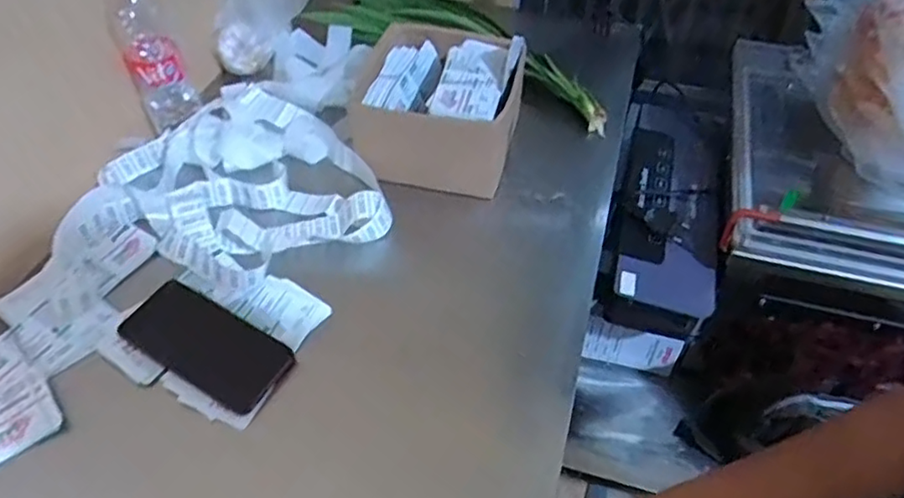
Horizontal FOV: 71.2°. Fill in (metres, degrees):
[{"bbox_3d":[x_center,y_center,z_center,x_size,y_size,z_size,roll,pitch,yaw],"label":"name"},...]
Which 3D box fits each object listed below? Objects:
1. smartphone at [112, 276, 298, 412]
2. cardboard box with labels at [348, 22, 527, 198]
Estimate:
[{"bbox_3d":[-0.237,0.091,0.612,0.162,0.016,0.076,30,65,12],"label":"smartphone"},{"bbox_3d":[-0.015,-0.178,0.783,0.180,0.106,0.183,8,49,7],"label":"cardboard box with labels"}]

